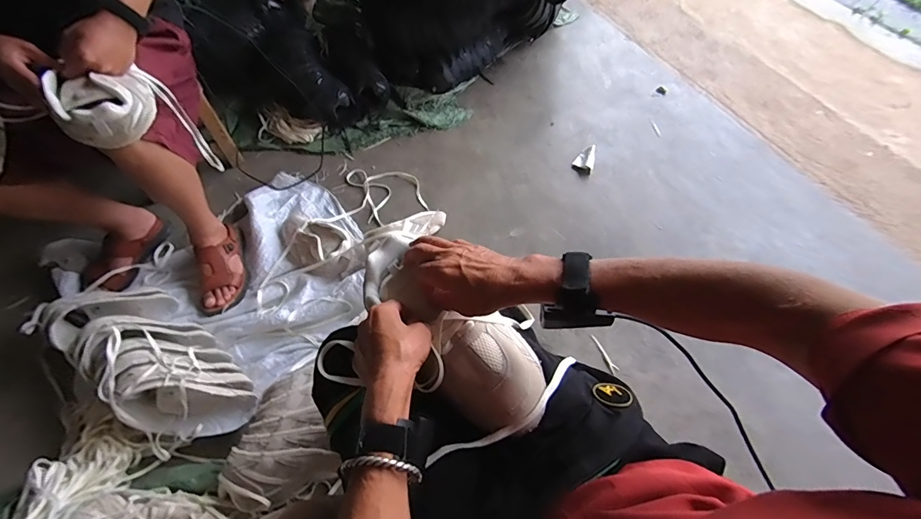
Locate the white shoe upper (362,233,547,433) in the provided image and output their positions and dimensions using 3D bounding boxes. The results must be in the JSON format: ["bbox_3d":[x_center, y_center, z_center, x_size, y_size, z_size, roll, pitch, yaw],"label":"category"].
[{"bbox_3d":[-0.012,0.081,0.504,0.114,0.081,0.279,-40,68,-22],"label":"white shoe upper"}]

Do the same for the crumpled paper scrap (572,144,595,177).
[{"bbox_3d":[0.441,-0.353,1.482,0.074,0.054,0.120,17,60,11],"label":"crumpled paper scrap"}]

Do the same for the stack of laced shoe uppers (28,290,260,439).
[{"bbox_3d":[-0.793,0.235,1.058,0.637,0.203,0.247,29,63,17],"label":"stack of laced shoe uppers"}]

